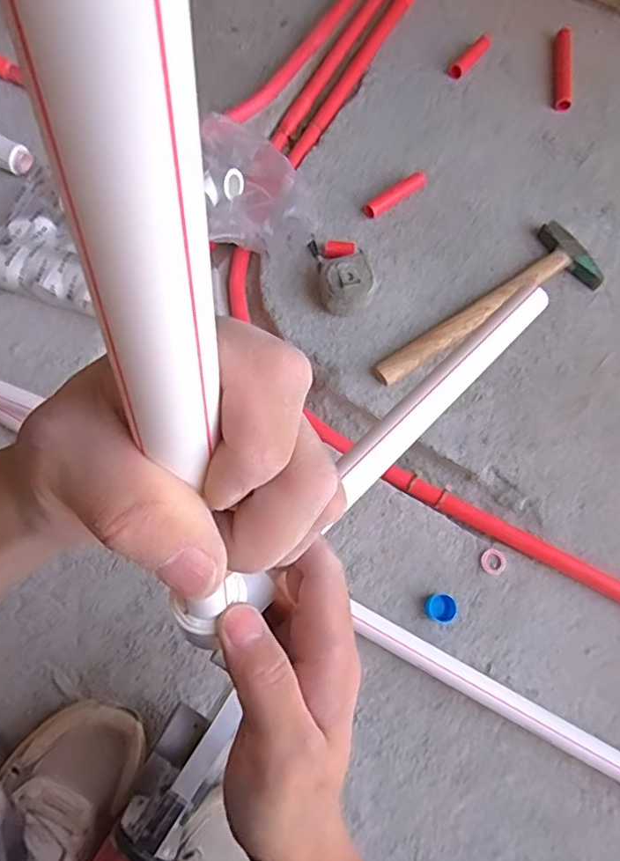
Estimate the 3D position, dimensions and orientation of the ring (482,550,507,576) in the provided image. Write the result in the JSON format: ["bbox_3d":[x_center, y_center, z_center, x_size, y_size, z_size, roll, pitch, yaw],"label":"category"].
[{"bbox_3d":[0.194,0.139,0.605,0.026,0.004,0.025,0,73,-1],"label":"ring"}]

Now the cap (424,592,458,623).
[{"bbox_3d":[0.134,0.182,0.588,0.030,0.015,0.028,0,73,-1],"label":"cap"}]

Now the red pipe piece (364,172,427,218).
[{"bbox_3d":[0.110,-0.303,0.733,0.092,0.026,0.022,-35,77,-10],"label":"red pipe piece"}]

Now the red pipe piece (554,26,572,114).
[{"bbox_3d":[0.352,-0.505,0.796,0.022,0.016,0.141,7,73,1],"label":"red pipe piece"}]

